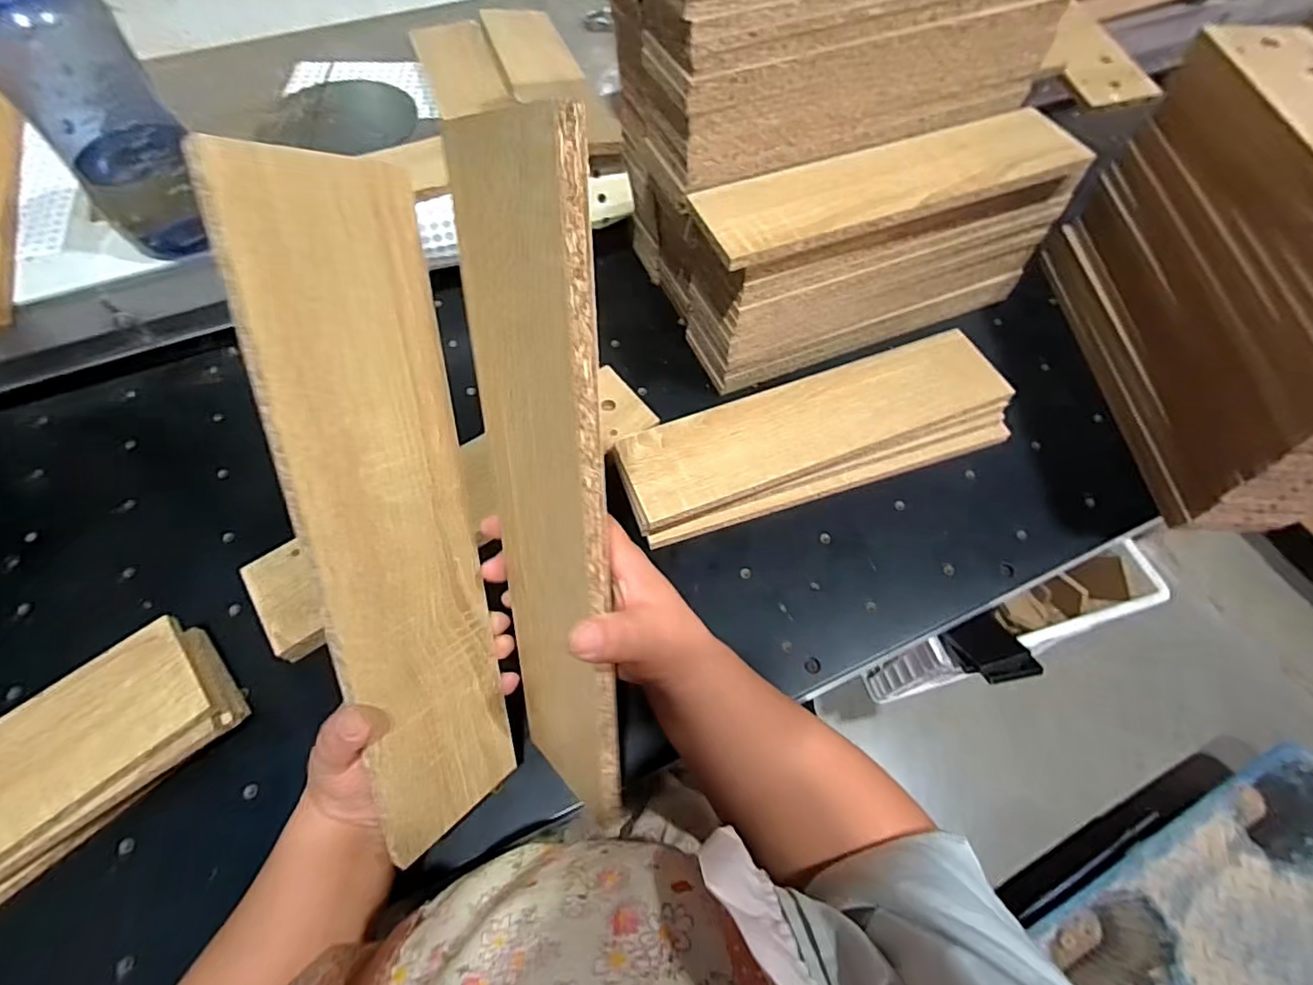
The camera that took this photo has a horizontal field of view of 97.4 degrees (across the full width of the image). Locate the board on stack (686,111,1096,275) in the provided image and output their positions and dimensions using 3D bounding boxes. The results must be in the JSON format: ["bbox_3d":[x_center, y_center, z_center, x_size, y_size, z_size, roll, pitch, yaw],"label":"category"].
[{"bbox_3d":[0.210,-0.280,0.520,0.364,0.021,0.098,-17,61,-9],"label":"board on stack"}]

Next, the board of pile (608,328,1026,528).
[{"bbox_3d":[0.147,-0.069,0.538,0.367,0.012,0.091,-20,65,-10],"label":"board of pile"}]

